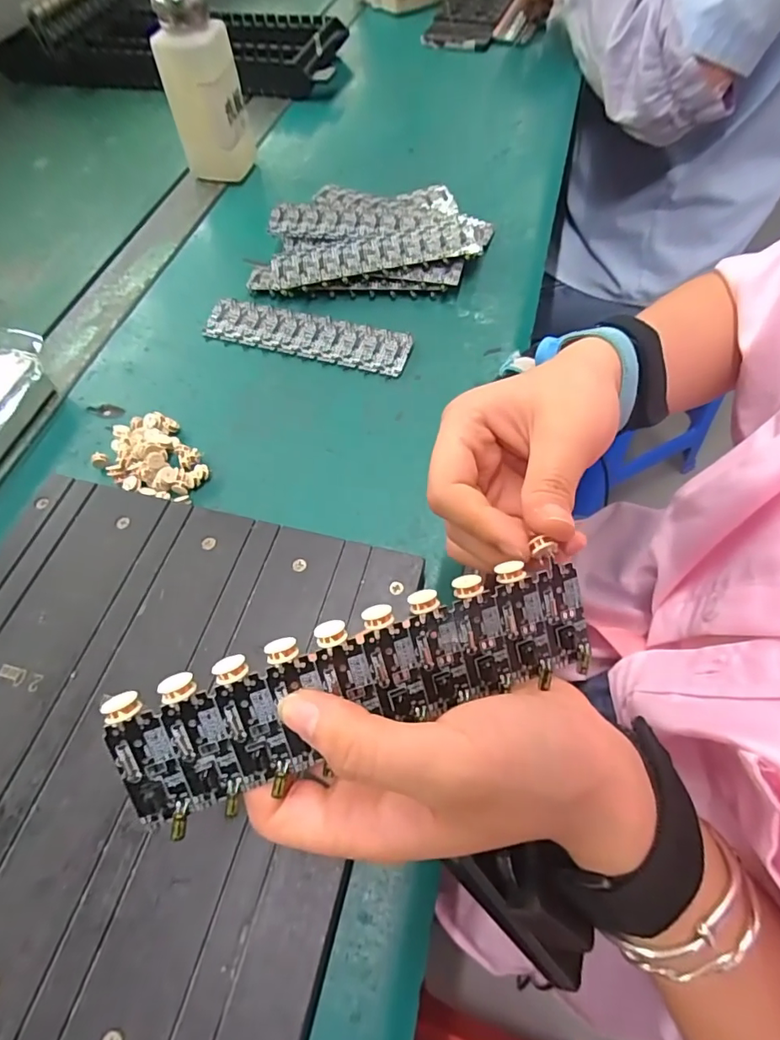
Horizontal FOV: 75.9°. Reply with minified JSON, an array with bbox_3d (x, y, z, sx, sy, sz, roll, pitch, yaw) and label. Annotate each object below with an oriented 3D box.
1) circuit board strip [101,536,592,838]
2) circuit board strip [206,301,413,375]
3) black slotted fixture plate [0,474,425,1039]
[{"bbox_3d":[-0.005,0.051,0.161,0.151,0.005,0.045,-18,102,-11],"label":"circuit board strip"},{"bbox_3d":[-0.062,-0.135,0.367,0.155,0.009,0.036,14,62,10],"label":"circuit board strip"},{"bbox_3d":[-0.121,0.094,0.232,0.225,0.015,0.223,12,62,9],"label":"black slotted fixture plate"}]

